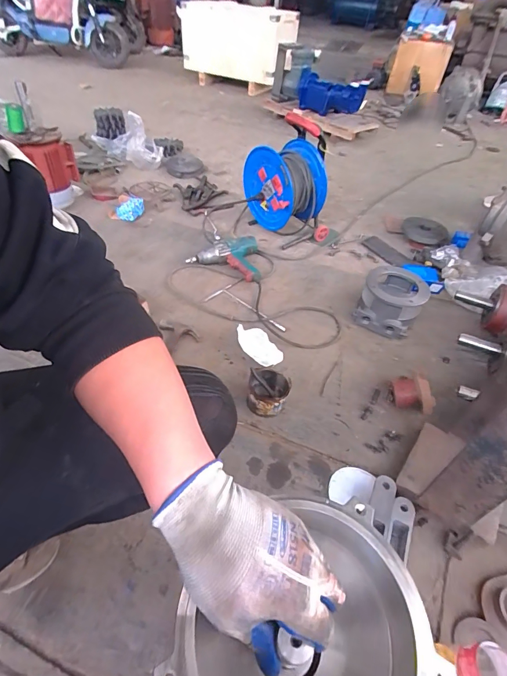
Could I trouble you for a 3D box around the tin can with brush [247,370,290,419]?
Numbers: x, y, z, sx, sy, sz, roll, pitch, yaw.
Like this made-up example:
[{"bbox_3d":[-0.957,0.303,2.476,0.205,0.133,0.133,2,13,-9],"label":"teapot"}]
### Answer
[{"bbox_3d":[0.039,0.134,0.944,0.102,0.083,0.102,2,47,-2],"label":"tin can with brush"}]

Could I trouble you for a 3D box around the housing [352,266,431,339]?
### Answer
[{"bbox_3d":[0.448,-0.127,1.204,0.183,0.152,0.197,20,49,14],"label":"housing"}]

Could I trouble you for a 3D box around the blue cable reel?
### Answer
[{"bbox_3d":[0.131,-0.612,1.448,0.250,0.413,0.278,-27,54,-26],"label":"blue cable reel"}]

